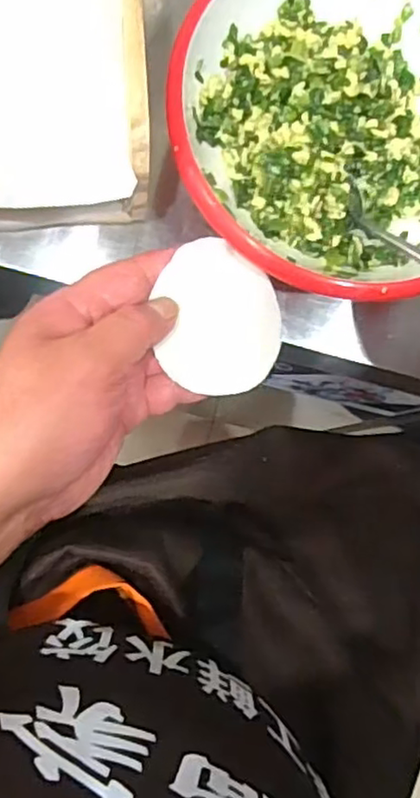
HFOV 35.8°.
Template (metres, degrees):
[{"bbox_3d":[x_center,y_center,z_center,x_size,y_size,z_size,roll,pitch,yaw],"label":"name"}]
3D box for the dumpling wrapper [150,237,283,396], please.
[{"bbox_3d":[0.006,-0.043,0.336,0.061,0.008,0.077,0,84,-8],"label":"dumpling wrapper"}]

